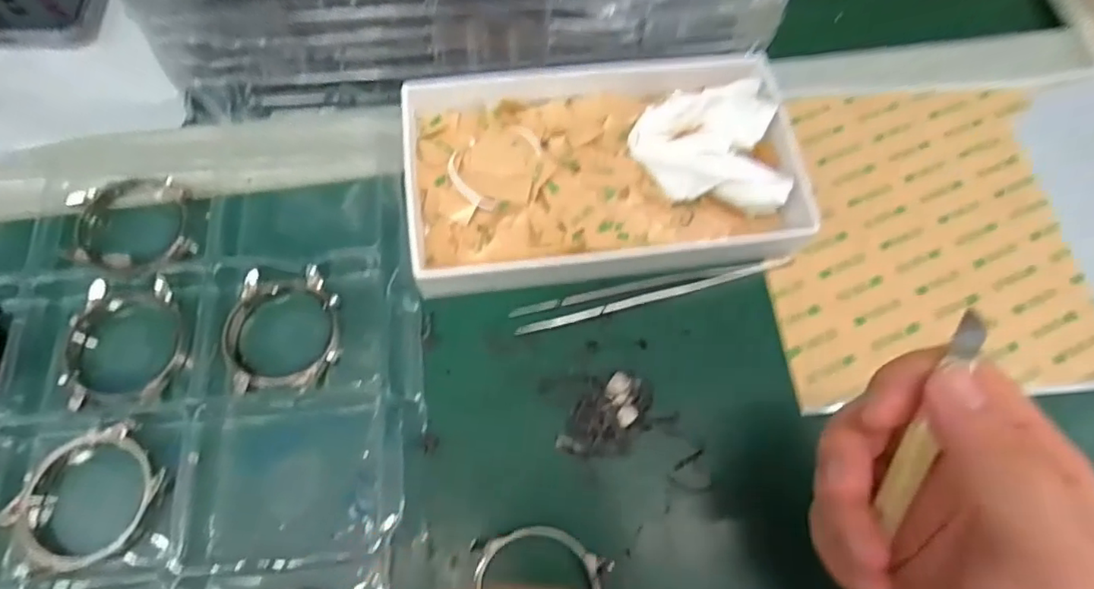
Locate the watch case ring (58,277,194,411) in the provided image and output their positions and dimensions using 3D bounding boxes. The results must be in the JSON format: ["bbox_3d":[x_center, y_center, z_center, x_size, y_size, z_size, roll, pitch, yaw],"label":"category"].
[{"bbox_3d":[-0.173,0.019,0.242,0.048,0.007,0.053,-4,68,-5],"label":"watch case ring"}]

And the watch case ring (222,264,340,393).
[{"bbox_3d":[-0.112,0.013,0.248,0.047,0.011,0.057,-7,68,-6],"label":"watch case ring"}]

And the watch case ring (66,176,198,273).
[{"bbox_3d":[-0.183,-0.030,0.259,0.049,0.006,0.048,1,68,-3],"label":"watch case ring"}]

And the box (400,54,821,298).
[{"bbox_3d":[0.025,-0.060,0.274,0.175,0.028,0.110,-8,69,-6],"label":"box"}]

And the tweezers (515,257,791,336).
[{"bbox_3d":[0.048,-0.002,0.263,0.127,0.006,0.012,-13,69,-8],"label":"tweezers"}]

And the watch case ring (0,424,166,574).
[{"bbox_3d":[-0.172,0.077,0.219,0.046,0.008,0.053,43,72,13],"label":"watch case ring"}]

